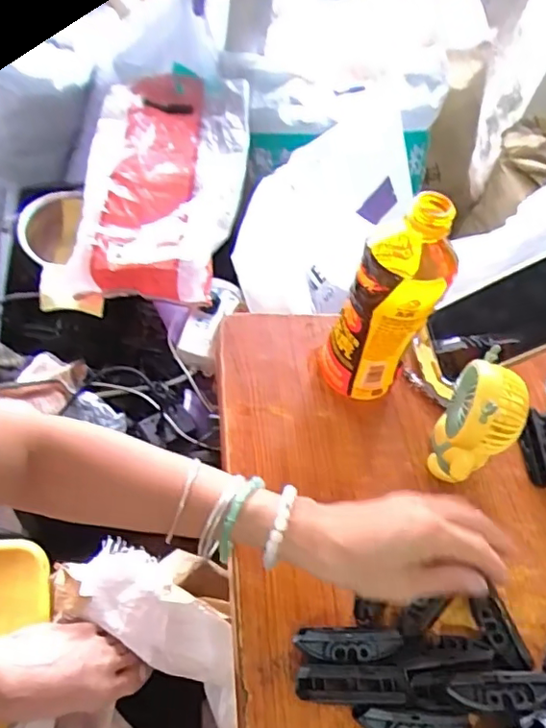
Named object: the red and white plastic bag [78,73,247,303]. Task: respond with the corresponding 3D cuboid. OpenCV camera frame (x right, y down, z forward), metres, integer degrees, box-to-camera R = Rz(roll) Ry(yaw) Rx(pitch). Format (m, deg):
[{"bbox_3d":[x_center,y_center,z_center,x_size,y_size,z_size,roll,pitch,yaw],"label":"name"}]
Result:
[{"bbox_3d":[-0.173,-0.295,0.924,0.257,0.137,0.422,3,53,-8],"label":"red and white plastic bag"}]

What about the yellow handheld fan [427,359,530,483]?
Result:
[{"bbox_3d":[0.155,0.048,0.444,0.048,0.103,0.055,23,54,9],"label":"yellow handheld fan"}]

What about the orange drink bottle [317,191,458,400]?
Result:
[{"bbox_3d":[0.089,-0.050,0.456,0.070,0.181,0.075,17,53,5],"label":"orange drink bottle"}]

